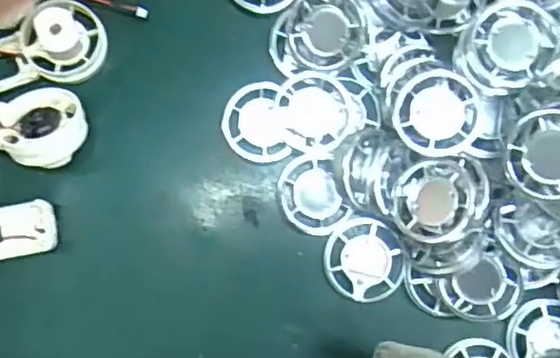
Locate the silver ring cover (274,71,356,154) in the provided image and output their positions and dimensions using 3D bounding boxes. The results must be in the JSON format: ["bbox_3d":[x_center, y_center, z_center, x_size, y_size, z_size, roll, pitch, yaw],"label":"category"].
[{"bbox_3d":[0.017,-0.032,0.304,0.038,0.009,0.037,7,84,0],"label":"silver ring cover"}]

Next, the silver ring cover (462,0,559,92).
[{"bbox_3d":[0.102,-0.060,0.282,0.037,0.016,0.036,16,84,1],"label":"silver ring cover"}]

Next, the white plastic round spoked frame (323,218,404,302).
[{"bbox_3d":[0.041,0.039,0.305,0.038,0.004,0.040,0,84,-1],"label":"white plastic round spoked frame"}]

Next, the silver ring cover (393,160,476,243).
[{"bbox_3d":[0.070,0.011,0.288,0.035,0.010,0.036,-18,61,23],"label":"silver ring cover"}]

